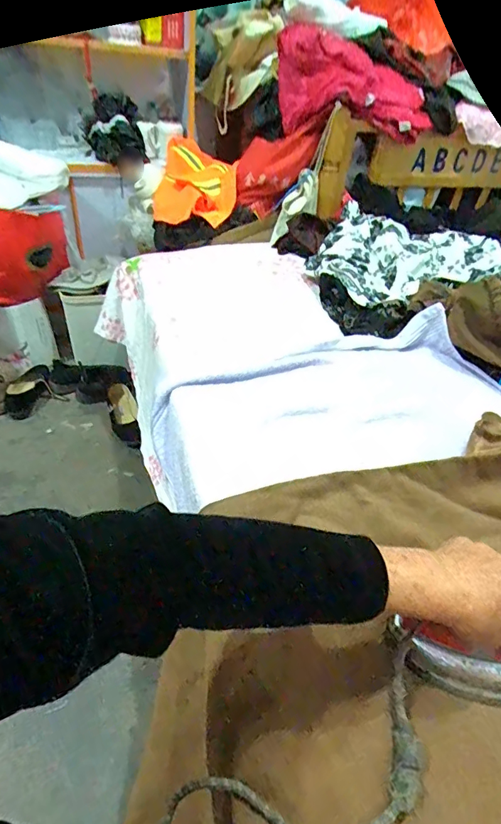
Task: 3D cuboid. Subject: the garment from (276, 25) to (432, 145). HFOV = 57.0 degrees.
[{"bbox_3d":[0.253,-0.796,1.135,0.396,0.191,0.160,12,39,6],"label":"garment"}]

